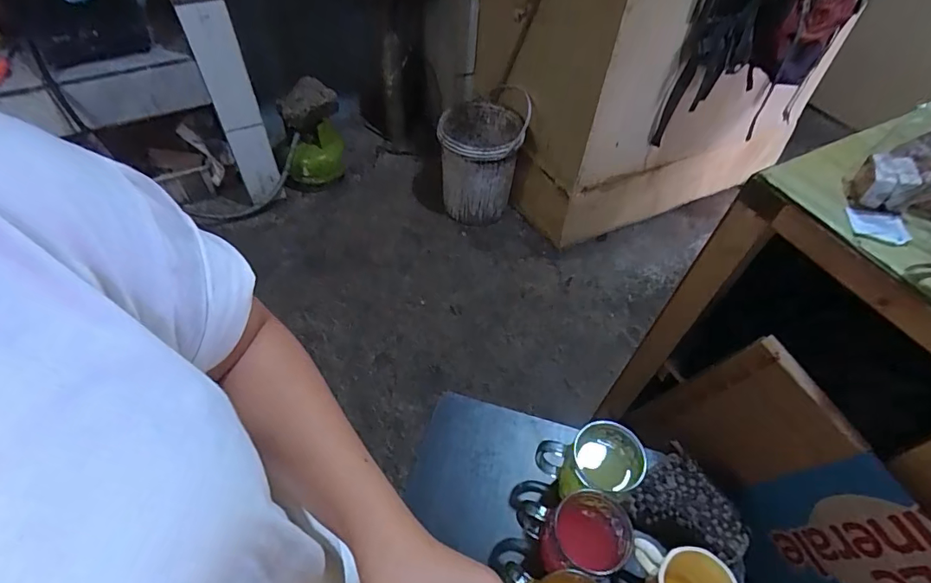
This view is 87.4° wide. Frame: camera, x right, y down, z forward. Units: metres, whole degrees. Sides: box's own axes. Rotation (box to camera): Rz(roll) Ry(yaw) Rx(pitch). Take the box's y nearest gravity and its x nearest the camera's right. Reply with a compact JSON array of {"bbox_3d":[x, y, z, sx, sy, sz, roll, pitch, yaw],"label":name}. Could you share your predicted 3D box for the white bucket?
[{"bbox_3d":[0.057,-0.461,1.741,0.276,0.387,0.305,8,51,5],"label":"white bucket"}]

